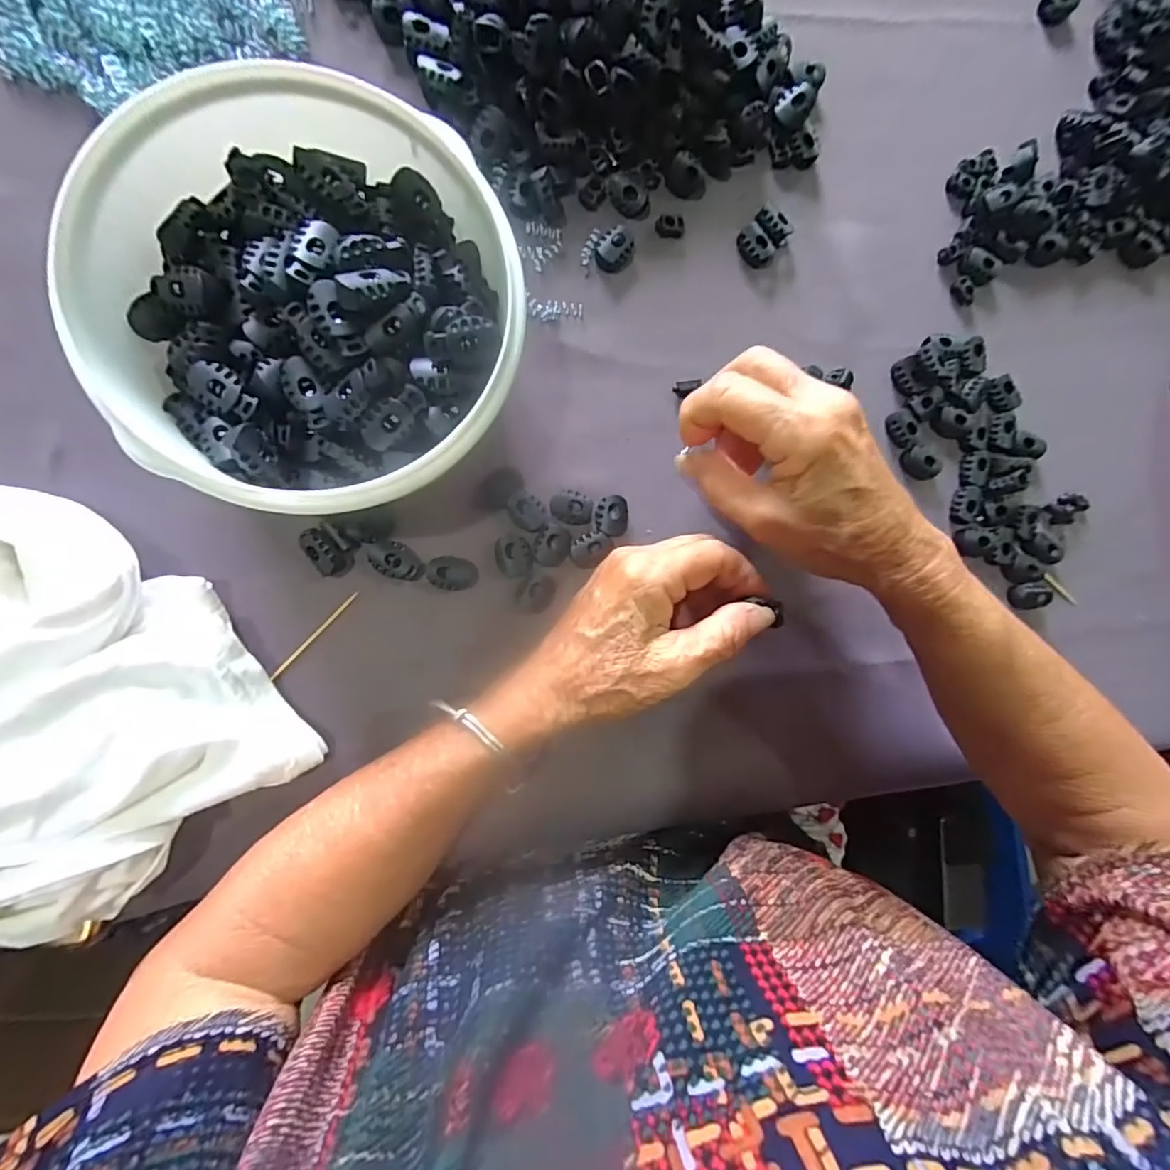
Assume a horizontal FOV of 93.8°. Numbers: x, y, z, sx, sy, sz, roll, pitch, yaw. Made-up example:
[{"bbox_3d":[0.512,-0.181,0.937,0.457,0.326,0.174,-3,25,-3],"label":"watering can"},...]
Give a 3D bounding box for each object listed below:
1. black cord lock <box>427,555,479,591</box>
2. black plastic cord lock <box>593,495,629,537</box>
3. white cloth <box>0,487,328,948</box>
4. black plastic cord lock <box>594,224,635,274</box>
[{"bbox_3d":[-0.068,-0.006,0.282,0.025,0.004,0.017,-1,91,-10],"label":"black cord lock"},{"bbox_3d":[0.014,-0.037,0.294,0.019,0.004,0.021,-6,92,-9],"label":"black plastic cord lock"},{"bbox_3d":[-0.231,0.046,0.223,0.143,0.071,0.186,-34,96,-8],"label":"white cloth"},{"bbox_3d":[0.017,-0.180,0.293,0.023,0.008,0.020,-29,95,-8],"label":"black plastic cord lock"}]

